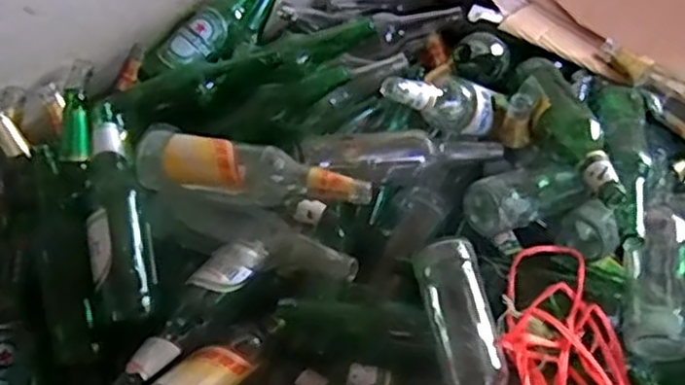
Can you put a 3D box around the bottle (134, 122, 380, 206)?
[{"bbox_3d":[-0.110,-0.022,0.819,0.283,0.068,0.068,15,51,11],"label":"bottle"}]

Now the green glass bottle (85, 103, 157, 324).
[{"bbox_3d":[-0.261,0.022,0.833,0.065,0.079,0.245,-9,75,-9],"label":"green glass bottle"}]

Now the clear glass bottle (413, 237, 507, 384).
[{"bbox_3d":[0.139,0.173,0.760,0.066,0.068,0.259,-9,68,-9],"label":"clear glass bottle"}]

